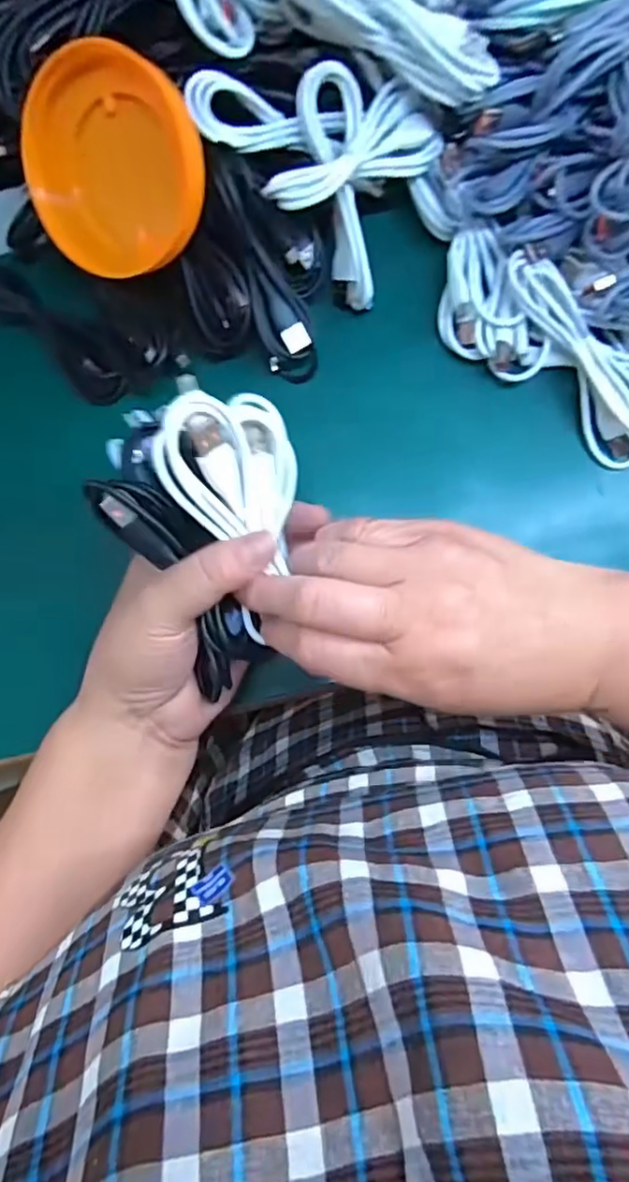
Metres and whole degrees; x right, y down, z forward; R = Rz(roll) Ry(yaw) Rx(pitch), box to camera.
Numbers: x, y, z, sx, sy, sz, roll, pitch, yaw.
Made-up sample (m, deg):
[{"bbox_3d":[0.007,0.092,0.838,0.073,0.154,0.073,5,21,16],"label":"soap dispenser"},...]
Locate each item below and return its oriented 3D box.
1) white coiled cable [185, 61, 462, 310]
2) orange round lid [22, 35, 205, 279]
[{"bbox_3d":[0.014,-0.230,0.327,0.097,0.049,0.123,-42,85,0],"label":"white coiled cable"},{"bbox_3d":[-0.102,-0.217,0.319,0.098,0.022,0.093,9,116,20],"label":"orange round lid"}]

